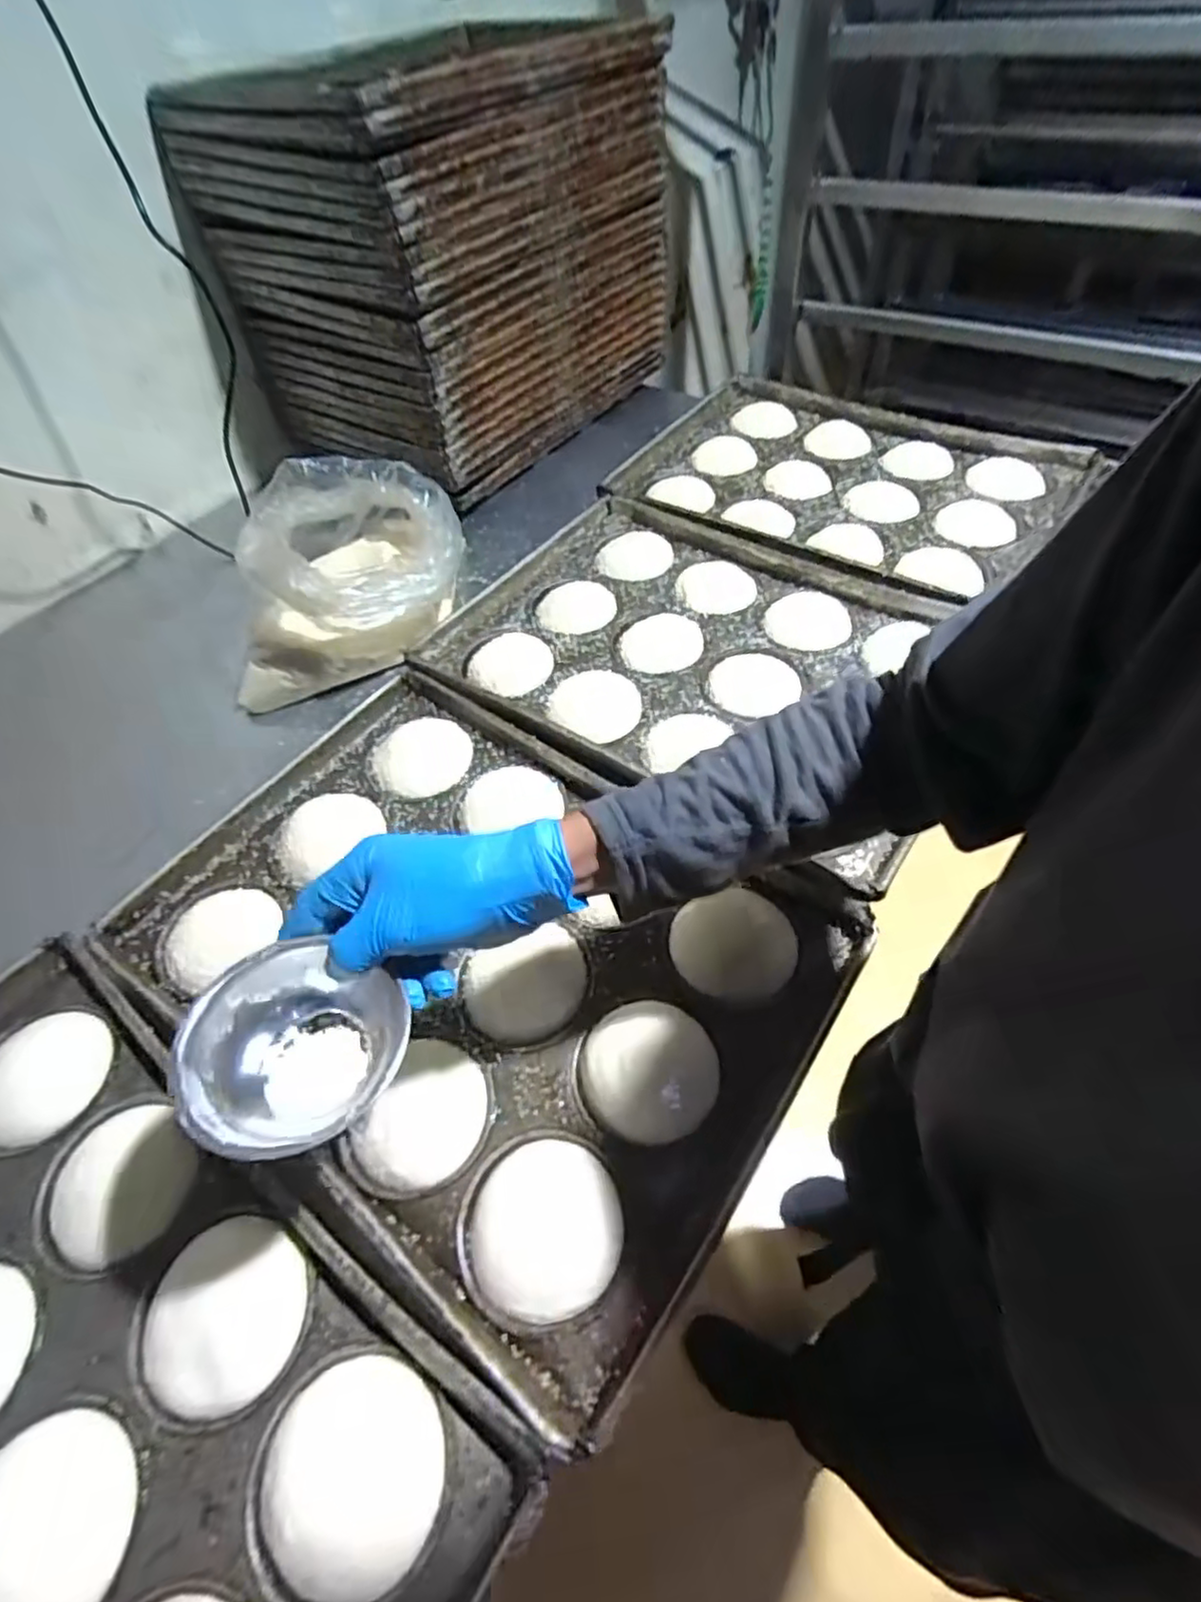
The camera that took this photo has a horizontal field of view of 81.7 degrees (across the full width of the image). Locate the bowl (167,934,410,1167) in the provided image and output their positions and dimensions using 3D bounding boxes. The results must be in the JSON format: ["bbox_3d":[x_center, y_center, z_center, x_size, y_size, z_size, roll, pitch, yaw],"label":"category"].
[{"bbox_3d":[-0.163,0.132,0.366,0.094,0.051,0.108,-13,54,-6],"label":"bowl"}]

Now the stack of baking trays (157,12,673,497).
[{"bbox_3d":[-0.219,-0.762,0.982,0.381,0.389,0.562,30,60,25],"label":"stack of baking trays"}]

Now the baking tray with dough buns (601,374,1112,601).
[{"bbox_3d":[0.311,-0.425,0.912,0.518,0.034,0.377,28,59,24],"label":"baking tray with dough buns"}]

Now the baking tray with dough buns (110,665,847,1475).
[{"bbox_3d":[-0.109,0.111,0.559,0.538,0.031,0.370,29,61,22],"label":"baking tray with dough buns"}]

